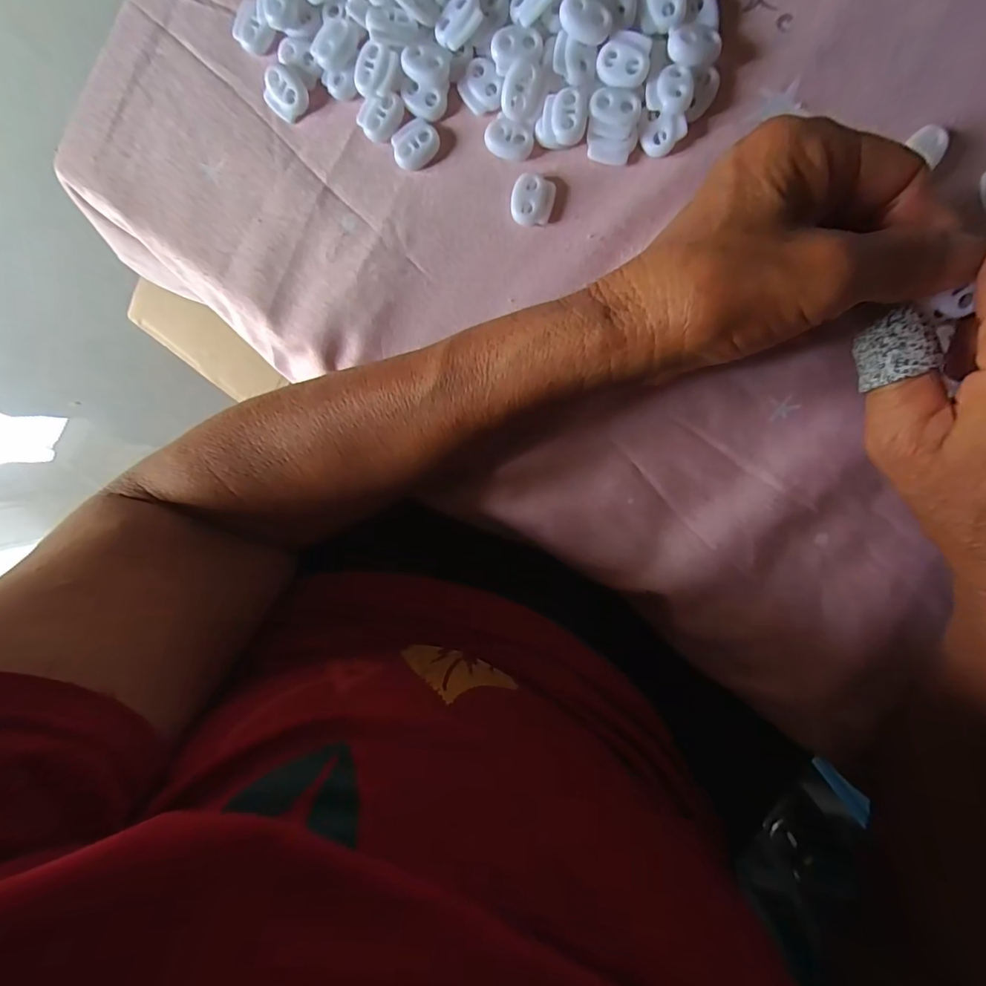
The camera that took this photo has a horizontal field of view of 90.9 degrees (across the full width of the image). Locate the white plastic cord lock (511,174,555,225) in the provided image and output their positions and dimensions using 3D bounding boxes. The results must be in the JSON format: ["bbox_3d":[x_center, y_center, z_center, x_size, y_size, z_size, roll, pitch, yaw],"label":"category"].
[{"bbox_3d":[0.018,-0.135,0.224,0.019,0.006,0.021,11,97,5],"label":"white plastic cord lock"}]

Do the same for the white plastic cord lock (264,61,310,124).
[{"bbox_3d":[-0.097,-0.189,0.228,0.020,0.010,0.019,35,99,2],"label":"white plastic cord lock"}]

